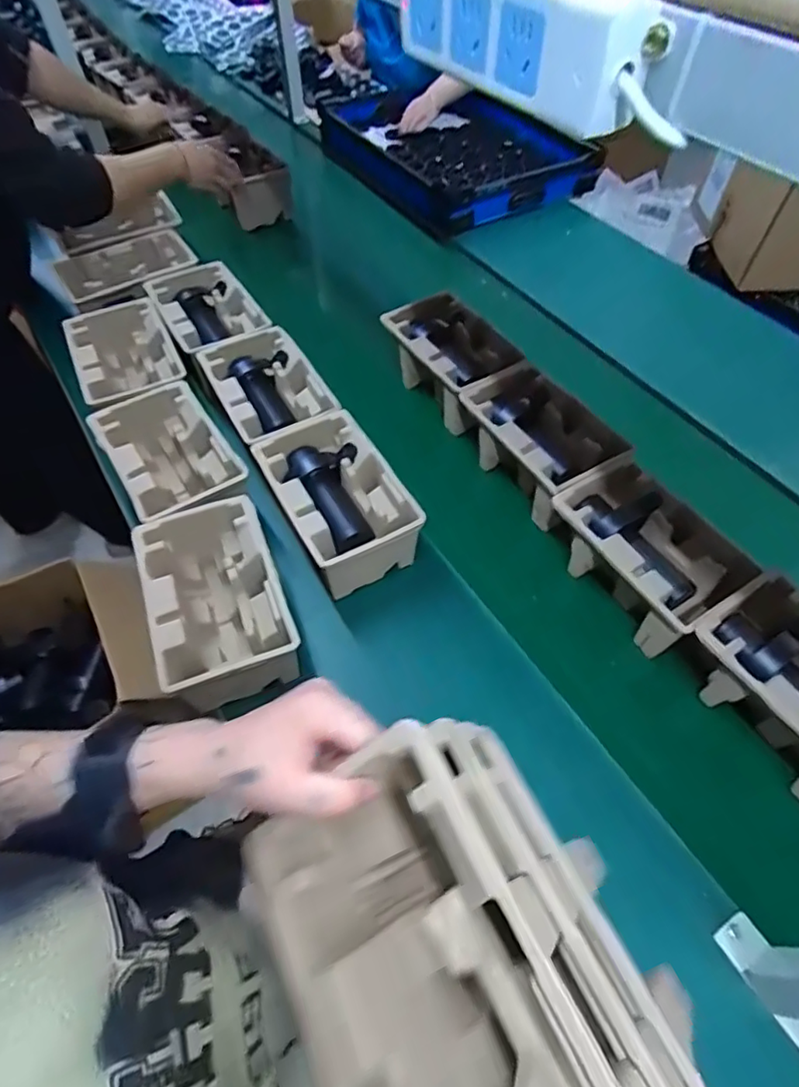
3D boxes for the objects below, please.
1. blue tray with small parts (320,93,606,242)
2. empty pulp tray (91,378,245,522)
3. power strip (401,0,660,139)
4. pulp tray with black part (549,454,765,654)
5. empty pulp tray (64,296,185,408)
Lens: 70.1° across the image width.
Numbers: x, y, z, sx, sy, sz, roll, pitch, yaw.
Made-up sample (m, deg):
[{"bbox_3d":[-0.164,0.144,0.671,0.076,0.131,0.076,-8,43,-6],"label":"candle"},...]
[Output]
[{"bbox_3d":[0.115,-1.026,1.434,0.476,0.083,0.685,-24,58,-14],"label":"blue tray with small parts"},{"bbox_3d":[-0.312,-0.102,0.797,0.151,0.105,0.224,-31,60,-18],"label":"empty pulp tray"},{"bbox_3d":[0.055,-0.270,0.300,0.024,0.055,0.159,-34,61,-20],"label":"power strip"},{"bbox_3d":[0.306,0.015,0.723,0.134,0.095,0.219,-28,59,-17],"label":"pulp tray with black part"},{"bbox_3d":[-0.427,-0.274,0.910,0.146,0.097,0.231,-25,58,-15],"label":"empty pulp tray"}]

